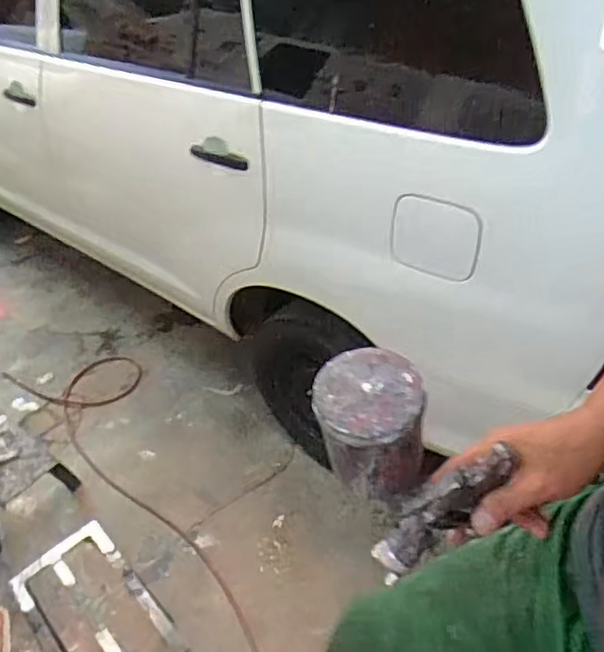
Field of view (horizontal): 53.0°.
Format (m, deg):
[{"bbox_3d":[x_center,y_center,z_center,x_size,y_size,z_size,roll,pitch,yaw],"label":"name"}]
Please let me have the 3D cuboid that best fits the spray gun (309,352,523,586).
[{"bbox_3d":[0.087,0.108,0.461,0.104,0.186,0.067,-12,29,31],"label":"spray gun"}]

